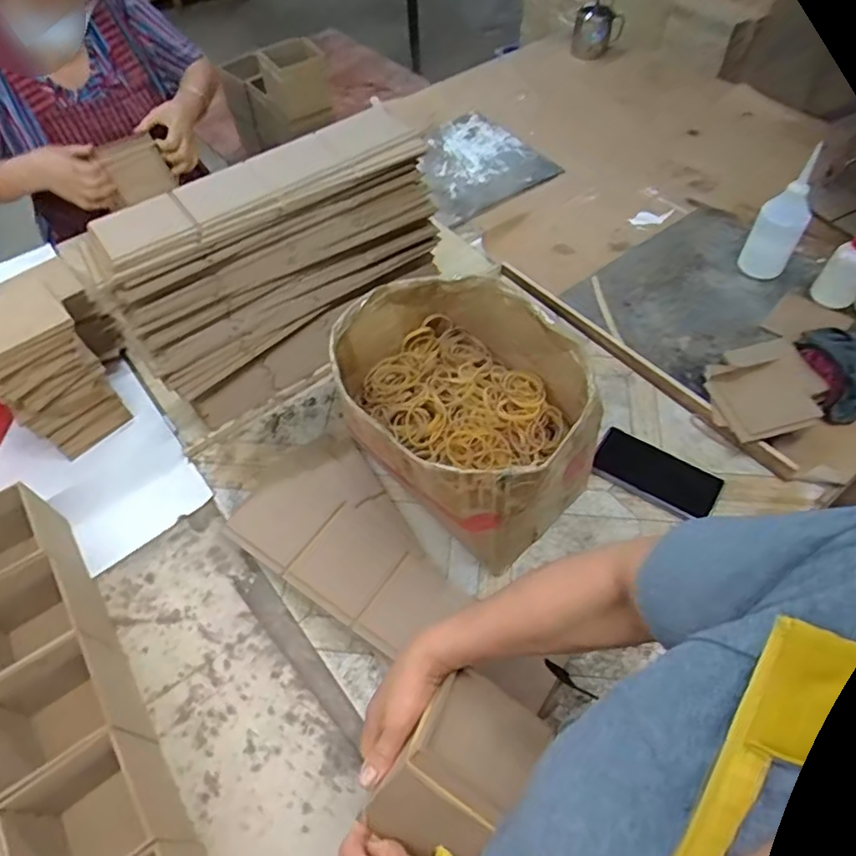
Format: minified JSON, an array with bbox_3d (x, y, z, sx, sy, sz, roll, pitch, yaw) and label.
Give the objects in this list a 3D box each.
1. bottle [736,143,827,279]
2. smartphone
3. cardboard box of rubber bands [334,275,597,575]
[{"bbox_3d":[0.550,-0.318,0.946,0.068,0.223,0.058,32,62,22],"label":"bottle"},{"bbox_3d":[0.300,0.060,0.808,0.156,0.014,0.074,32,62,22],"label":"smartphone"},{"bbox_3d":[0.047,-0.023,0.757,0.303,0.198,0.255,38,64,25],"label":"cardboard box of rubber bands"}]

